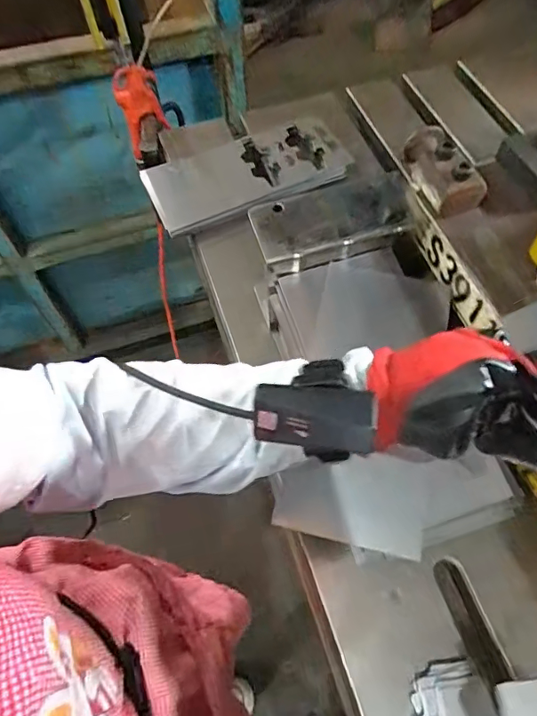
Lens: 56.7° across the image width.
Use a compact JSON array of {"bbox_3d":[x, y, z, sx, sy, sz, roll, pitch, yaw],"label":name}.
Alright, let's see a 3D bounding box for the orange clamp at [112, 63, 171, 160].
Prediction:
[{"bbox_3d":[-0.194,-0.380,0.776,0.070,0.147,0.033,-15,61,-7],"label":"orange clamp"}]

